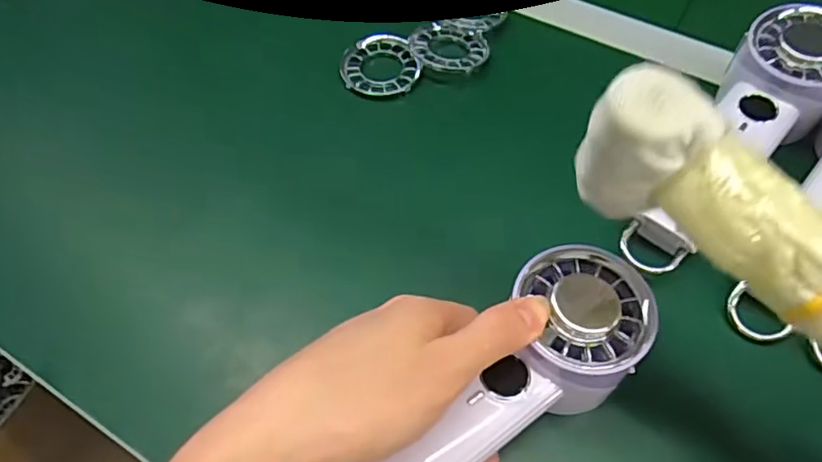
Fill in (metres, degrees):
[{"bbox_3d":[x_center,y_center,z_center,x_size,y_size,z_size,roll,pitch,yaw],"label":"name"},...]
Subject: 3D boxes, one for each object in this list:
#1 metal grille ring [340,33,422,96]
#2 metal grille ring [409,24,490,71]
[{"bbox_3d":[-0.022,-0.118,0.426,0.056,0.015,0.049,2,61,5],"label":"metal grille ring"},{"bbox_3d":[0.028,-0.134,0.438,0.057,0.009,0.047,1,57,2],"label":"metal grille ring"}]

